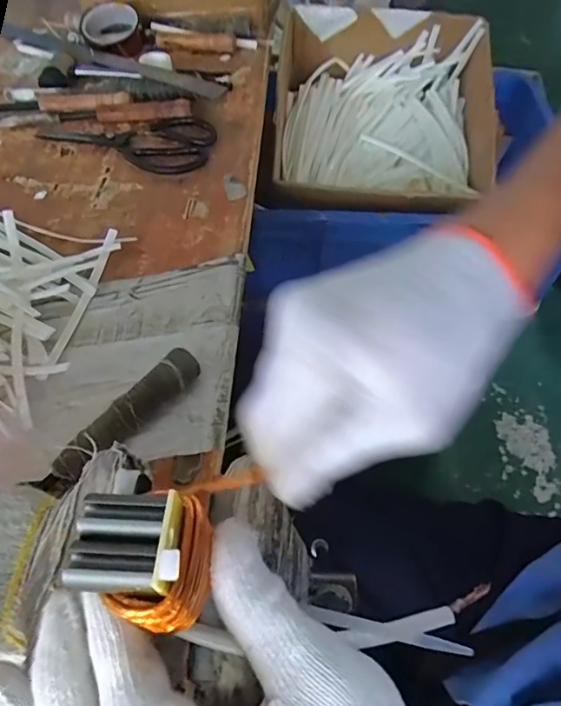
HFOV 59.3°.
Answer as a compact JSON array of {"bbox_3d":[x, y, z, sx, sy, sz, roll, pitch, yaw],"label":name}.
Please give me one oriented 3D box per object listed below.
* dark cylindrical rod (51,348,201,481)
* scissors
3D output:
[{"bbox_3d":[-0.114,0.047,0.378,0.024,0.029,0.127,36,63,24],"label":"dark cylindrical rod"},{"bbox_3d":[-0.192,-0.281,0.636,0.221,0.012,0.115,20,57,15],"label":"scissors"}]

